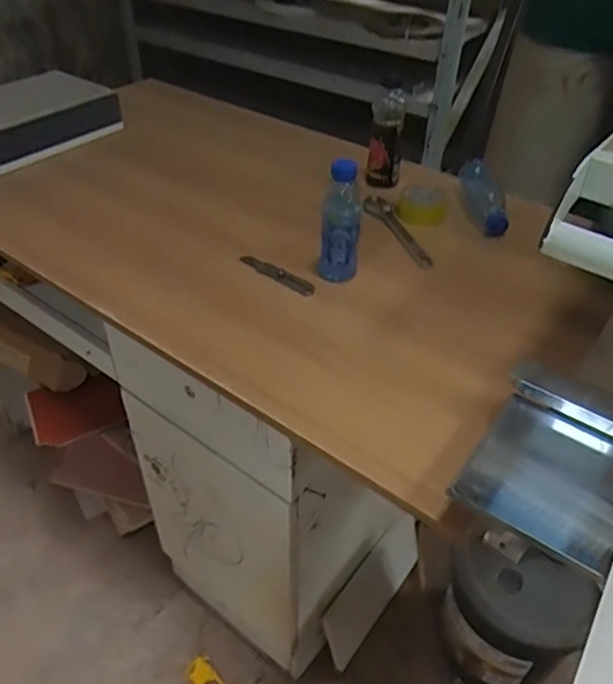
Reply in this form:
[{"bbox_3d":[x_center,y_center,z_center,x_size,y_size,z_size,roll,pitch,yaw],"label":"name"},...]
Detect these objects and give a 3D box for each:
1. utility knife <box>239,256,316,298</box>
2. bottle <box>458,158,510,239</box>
[{"bbox_3d":[-0.049,-0.114,1.035,0.136,0.017,0.024,26,43,1],"label":"utility knife"},{"bbox_3d":[0.345,-0.299,1.193,0.071,0.063,0.210,5,40,1],"label":"bottle"}]

